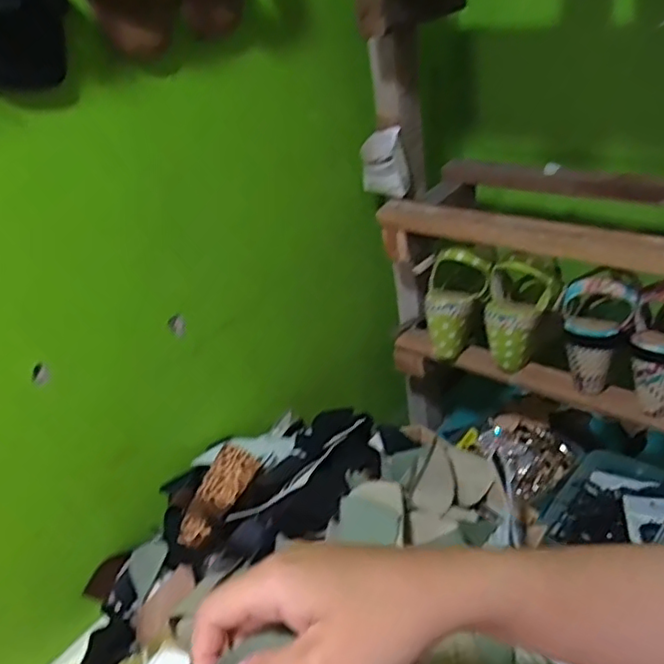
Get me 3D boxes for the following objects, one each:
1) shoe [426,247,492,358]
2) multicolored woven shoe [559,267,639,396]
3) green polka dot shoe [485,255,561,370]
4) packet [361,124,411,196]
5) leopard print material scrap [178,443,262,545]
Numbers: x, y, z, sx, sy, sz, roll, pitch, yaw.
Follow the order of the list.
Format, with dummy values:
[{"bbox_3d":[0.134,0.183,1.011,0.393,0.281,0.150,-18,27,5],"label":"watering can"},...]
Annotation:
[{"bbox_3d":[0.149,-0.034,0.797,0.075,0.146,0.062,21,17,37],"label":"shoe"},{"bbox_3d":[0.301,-0.006,0.709,0.074,0.126,0.091,5,34,21],"label":"multicolored woven shoe"},{"bbox_3d":[0.232,-0.026,0.761,0.082,0.129,0.083,6,34,22],"label":"green polka dot shoe"},{"bbox_3d":[0.067,-0.216,0.793,0.057,0.083,0.035,-3,32,8],"label":"packet"},{"bbox_3d":[-0.127,0.179,0.681,0.044,0.019,0.117,13,52,28],"label":"leopard print material scrap"}]

